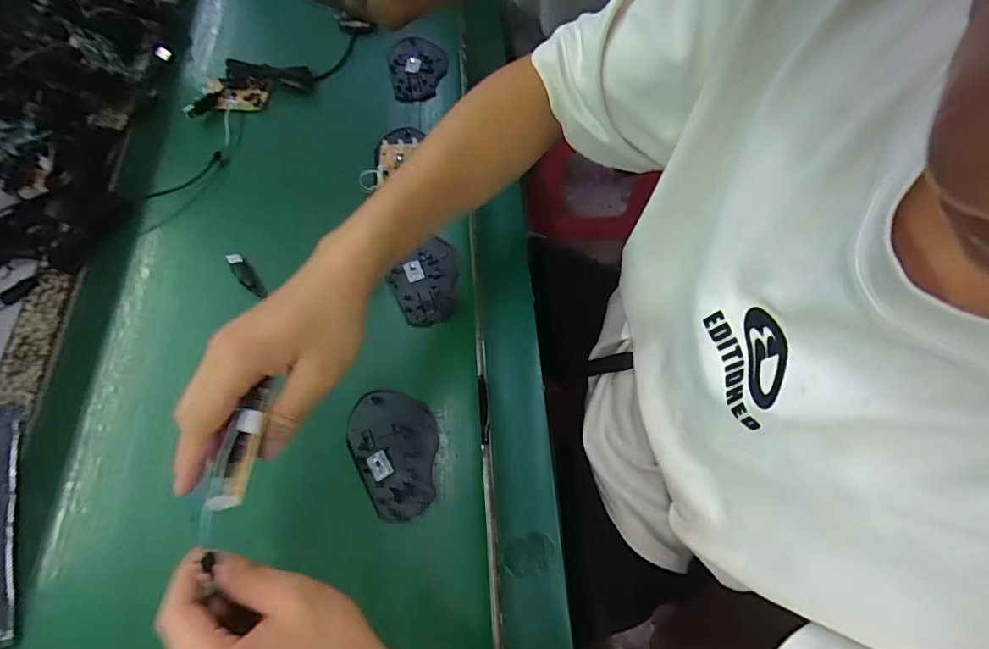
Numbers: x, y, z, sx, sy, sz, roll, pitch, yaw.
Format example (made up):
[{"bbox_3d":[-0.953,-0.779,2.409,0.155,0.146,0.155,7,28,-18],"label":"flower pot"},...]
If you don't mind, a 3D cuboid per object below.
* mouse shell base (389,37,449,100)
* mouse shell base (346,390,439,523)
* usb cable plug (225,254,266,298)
[{"bbox_3d":[-0.096,-0.323,0.602,0.072,0.017,0.109,-14,67,-4],"label":"mouse shell base"},{"bbox_3d":[-0.086,0.108,0.404,0.071,0.014,0.106,-6,66,-1],"label":"mouse shell base"},{"bbox_3d":[-0.253,-0.050,0.483,0.016,0.014,0.058,-39,71,-14],"label":"usb cable plug"}]

